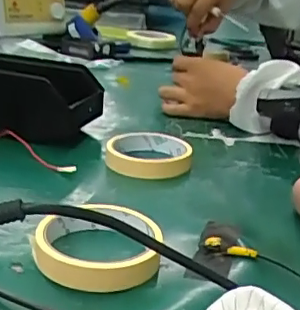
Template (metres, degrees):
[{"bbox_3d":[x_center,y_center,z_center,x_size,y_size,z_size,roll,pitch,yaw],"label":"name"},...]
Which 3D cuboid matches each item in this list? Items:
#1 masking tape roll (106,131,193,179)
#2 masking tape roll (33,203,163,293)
[{"bbox_3d":[-0.002,-0.002,0.592,0.089,0.023,0.097,5,20,-2],"label":"masking tape roll"},{"bbox_3d":[-0.038,0.065,0.406,0.089,0.025,0.092,5,20,-2],"label":"masking tape roll"}]

